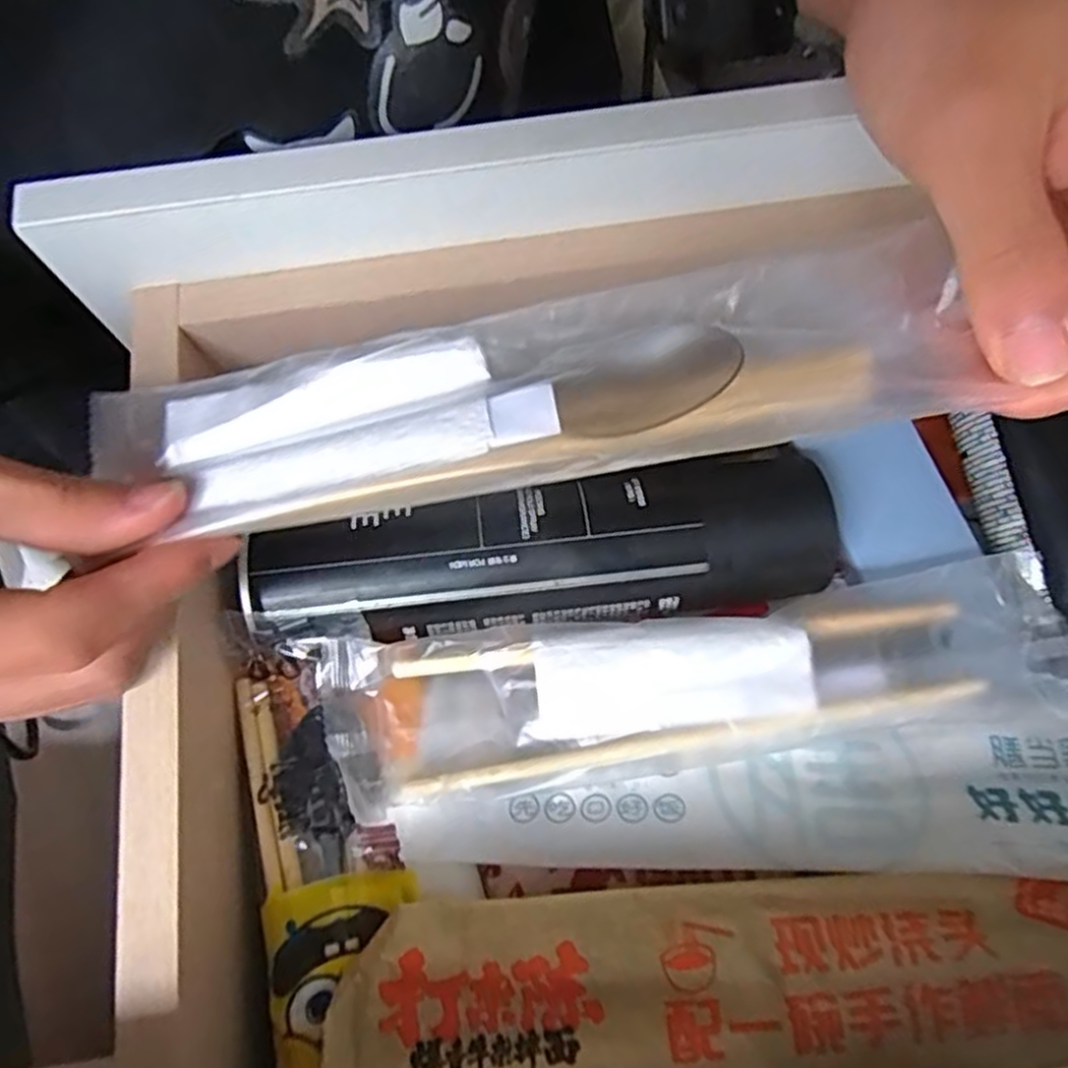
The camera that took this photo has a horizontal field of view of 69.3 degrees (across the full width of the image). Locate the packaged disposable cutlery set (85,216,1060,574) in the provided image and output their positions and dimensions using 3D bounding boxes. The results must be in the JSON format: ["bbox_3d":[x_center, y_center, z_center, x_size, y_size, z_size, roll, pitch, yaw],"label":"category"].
[{"bbox_3d":[-0.009,-0.035,0.195,0.222,0.016,0.051,-8,72,8],"label":"packaged disposable cutlery set"}]

